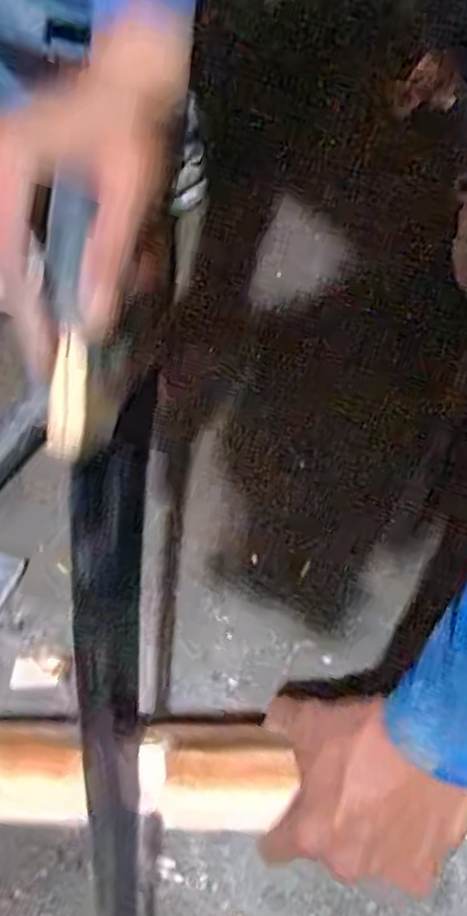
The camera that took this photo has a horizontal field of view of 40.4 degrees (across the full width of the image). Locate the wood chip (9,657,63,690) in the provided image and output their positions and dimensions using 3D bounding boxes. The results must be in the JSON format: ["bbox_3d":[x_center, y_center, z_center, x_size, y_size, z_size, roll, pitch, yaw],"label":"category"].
[{"bbox_3d":[-0.149,0.163,0.480,0.038,0.008,0.023,1,69,2],"label":"wood chip"}]

